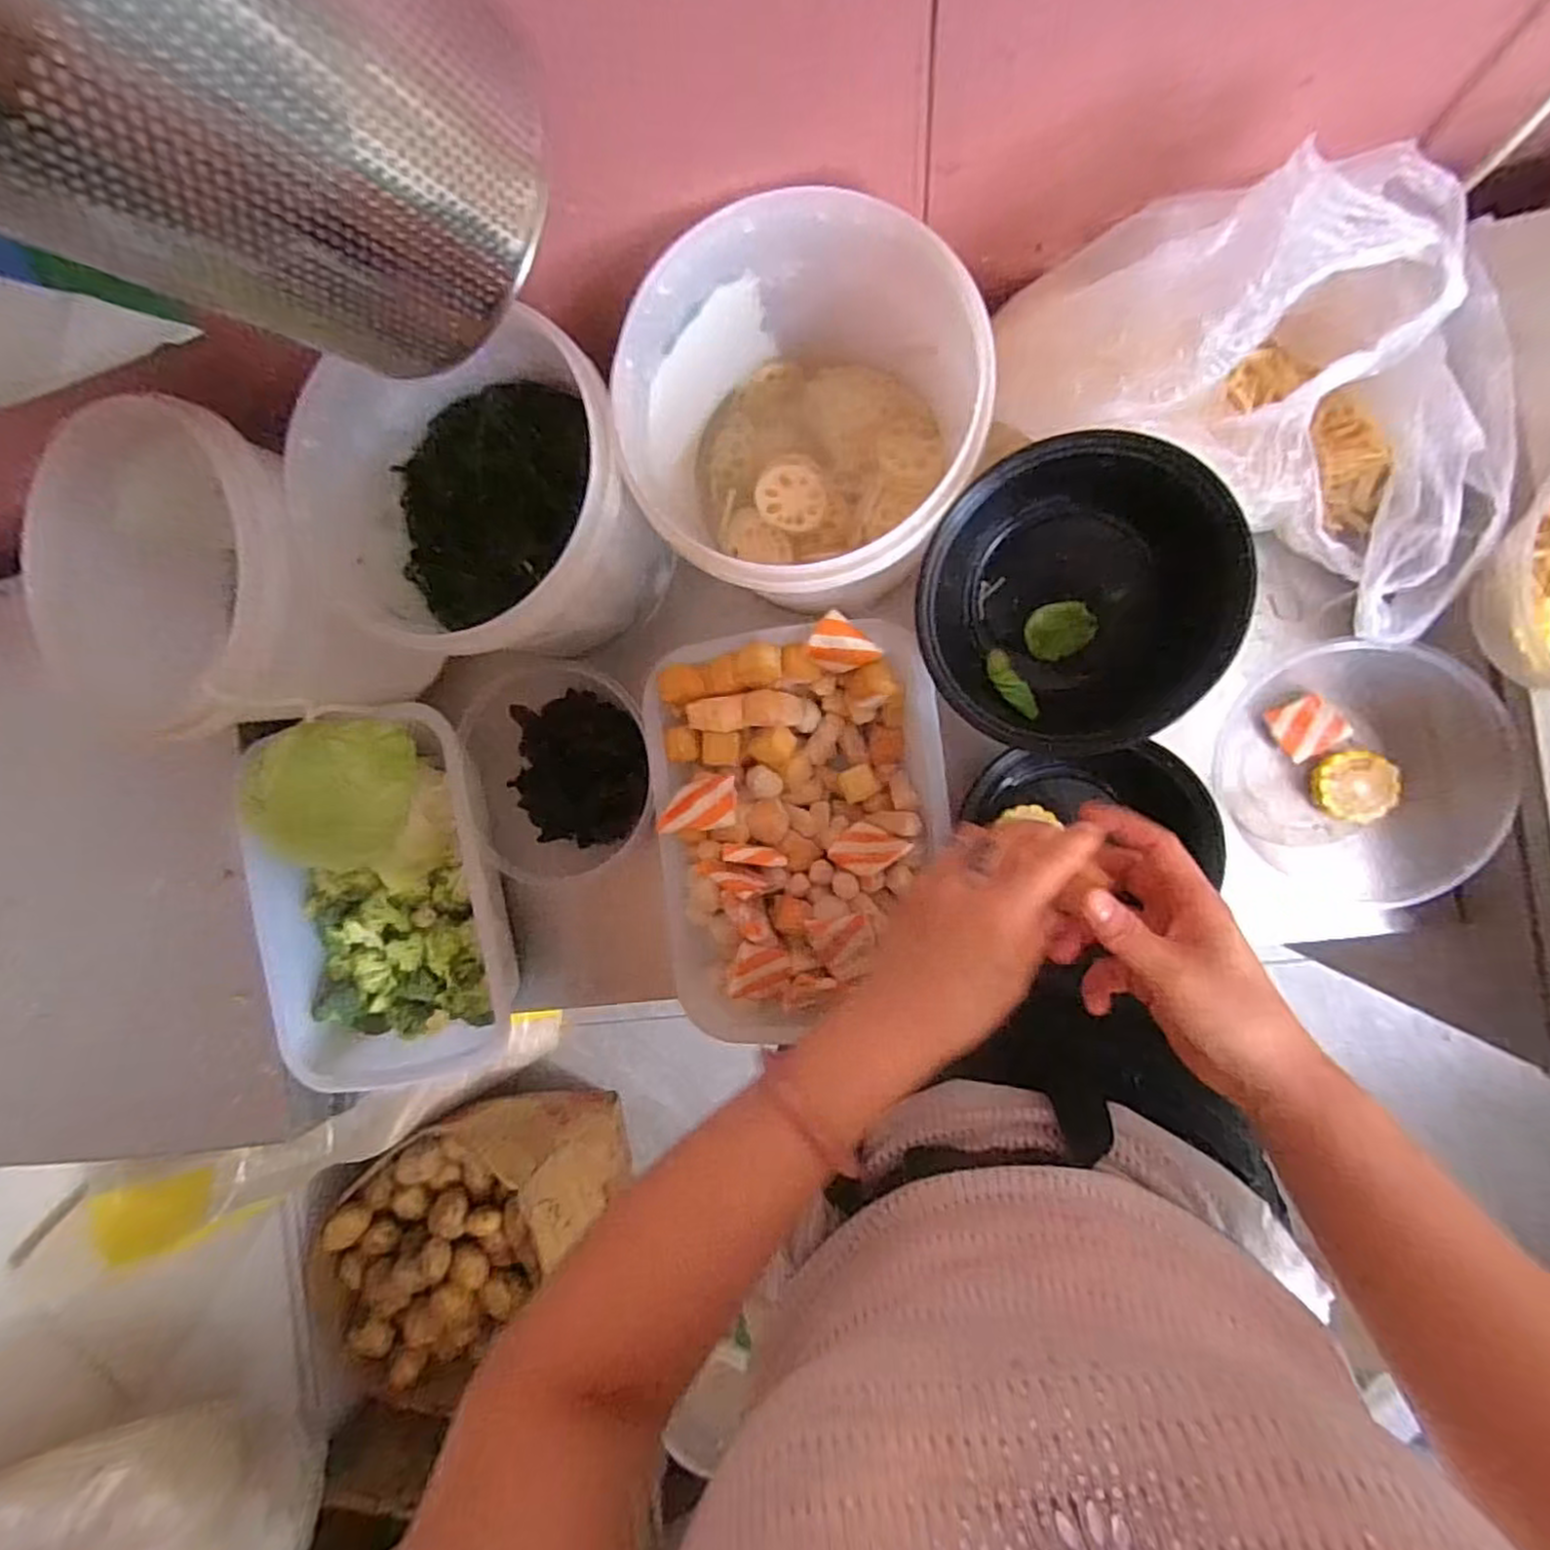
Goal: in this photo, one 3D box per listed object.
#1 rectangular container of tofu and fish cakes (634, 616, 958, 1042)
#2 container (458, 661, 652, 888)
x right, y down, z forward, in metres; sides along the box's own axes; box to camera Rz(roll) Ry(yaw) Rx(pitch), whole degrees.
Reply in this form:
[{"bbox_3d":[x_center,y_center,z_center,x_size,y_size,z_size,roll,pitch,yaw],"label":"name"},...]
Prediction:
[{"bbox_3d":[0.015,0.039,0.532,0.198,0.075,0.286,-7,89,10],"label":"rectangular container of tofu and fish cakes"},{"bbox_3d":[-0.169,-0.003,0.585,0.160,0.067,0.174,-11,88,10],"label":"container"}]

